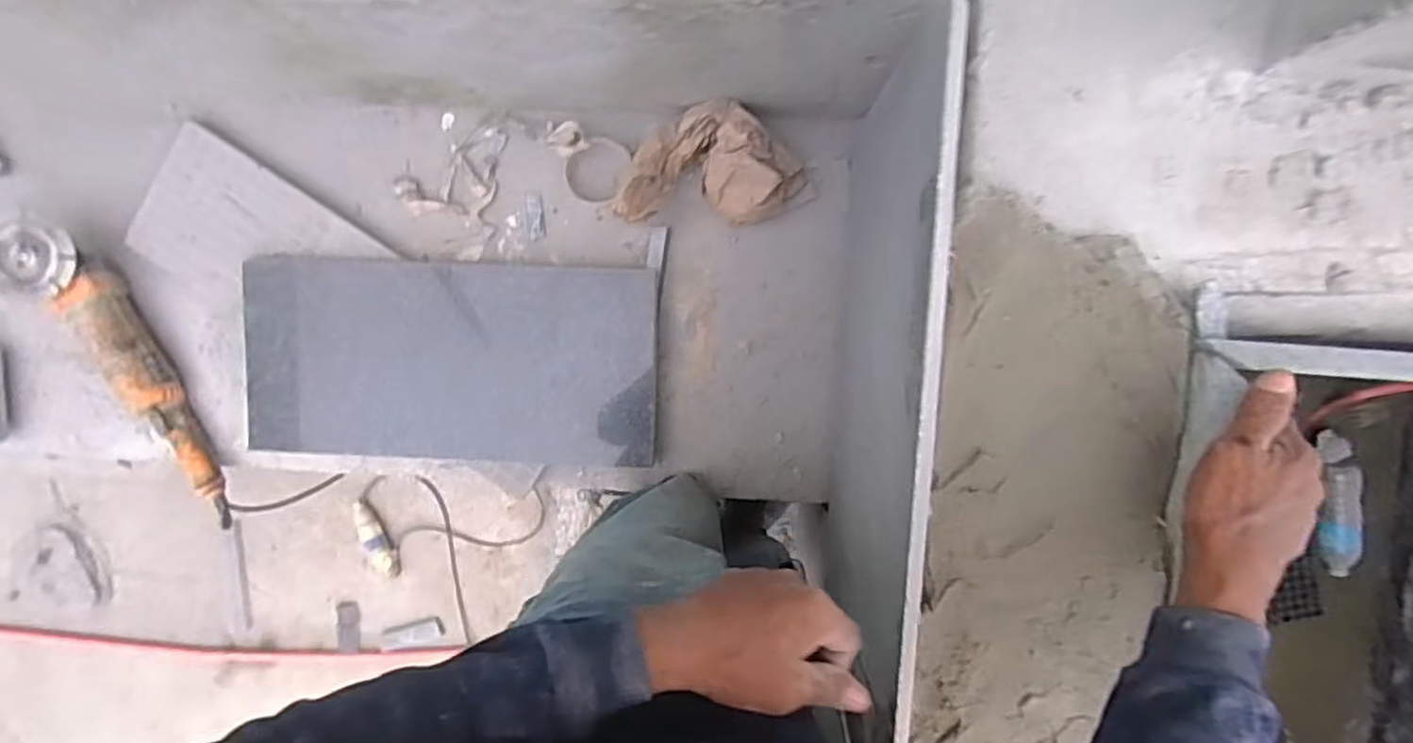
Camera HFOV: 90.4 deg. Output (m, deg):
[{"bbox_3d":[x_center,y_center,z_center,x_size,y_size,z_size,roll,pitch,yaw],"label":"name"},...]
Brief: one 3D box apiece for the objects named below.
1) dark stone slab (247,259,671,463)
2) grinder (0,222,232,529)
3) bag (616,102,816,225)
[{"bbox_3d":[-0.315,-0.013,0.875,0.505,0.037,0.246,3,95,3],"label":"dark stone slab"},{"bbox_3d":[-0.714,0.010,0.874,0.086,0.078,0.420,-28,93,6],"label":"grinder"},{"bbox_3d":[0.011,-0.233,0.783,0.207,0.100,0.124,1,96,3],"label":"bag"}]

